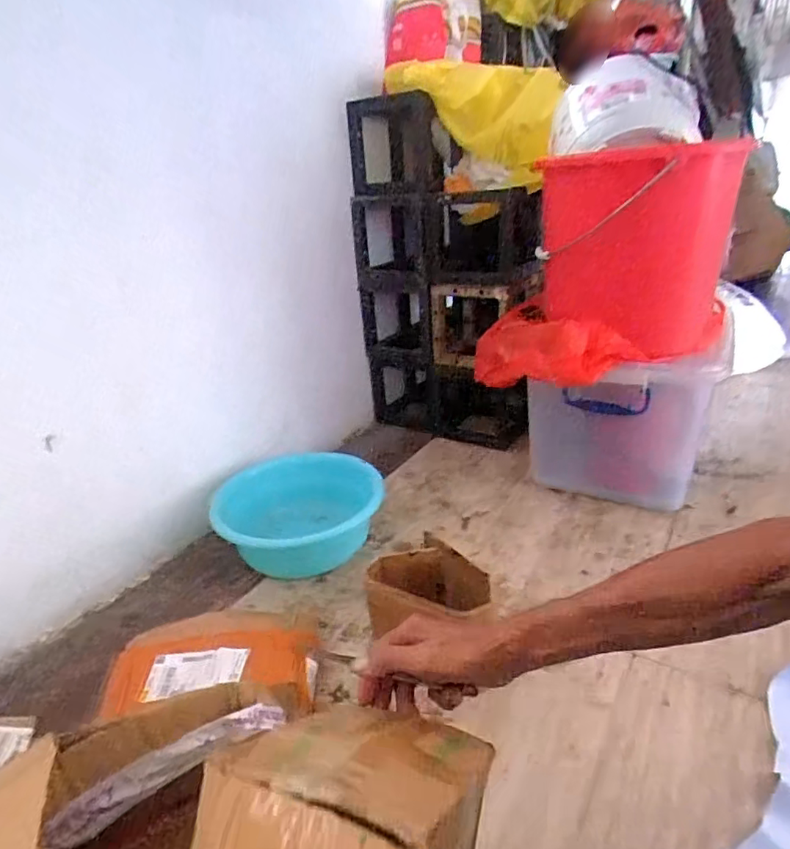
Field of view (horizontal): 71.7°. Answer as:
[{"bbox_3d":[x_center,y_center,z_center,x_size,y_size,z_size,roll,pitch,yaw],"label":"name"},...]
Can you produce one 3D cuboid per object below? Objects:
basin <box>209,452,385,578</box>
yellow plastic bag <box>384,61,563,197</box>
[{"bbox_3d":[-0.170,0.170,1.043,0.273,0.130,0.289,-3,25,1],"label":"basin"},{"bbox_3d":[0.194,-0.685,1.253,0.332,0.245,0.290,7,26,24],"label":"yellow plastic bag"}]

